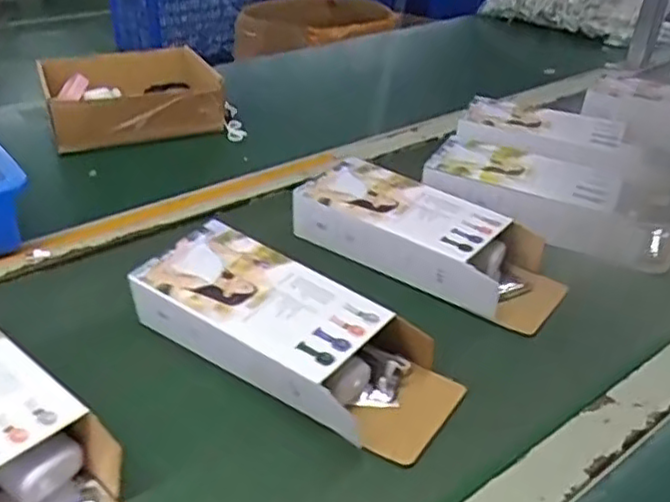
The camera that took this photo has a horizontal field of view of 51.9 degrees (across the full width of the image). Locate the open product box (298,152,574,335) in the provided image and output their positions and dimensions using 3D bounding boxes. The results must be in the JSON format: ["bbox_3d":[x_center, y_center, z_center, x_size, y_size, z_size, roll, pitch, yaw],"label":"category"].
[{"bbox_3d":[0.088,-0.012,0.656,0.255,0.060,0.107,22,43,26],"label":"open product box"}]

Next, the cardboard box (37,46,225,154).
[{"bbox_3d":[-0.261,-0.206,0.909,0.210,0.069,0.191,-10,39,-13],"label":"cardboard box"}]

